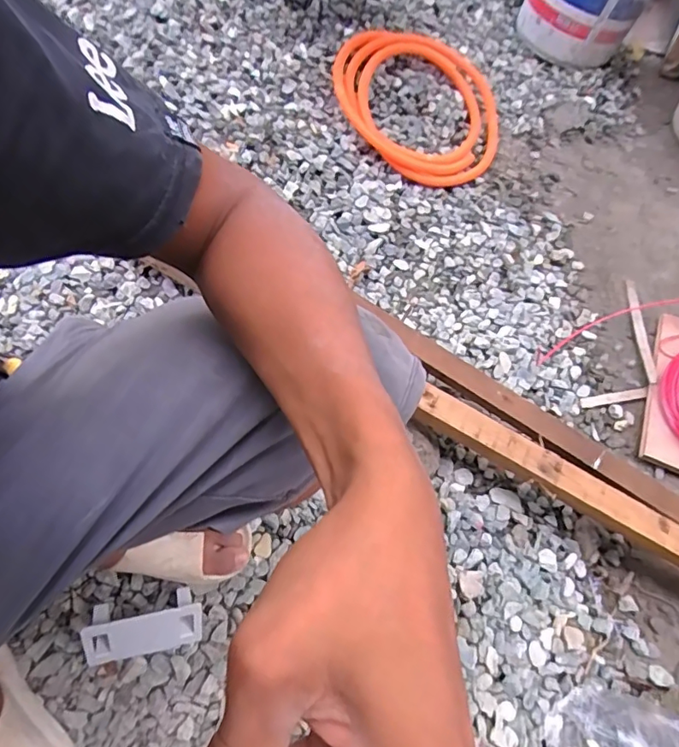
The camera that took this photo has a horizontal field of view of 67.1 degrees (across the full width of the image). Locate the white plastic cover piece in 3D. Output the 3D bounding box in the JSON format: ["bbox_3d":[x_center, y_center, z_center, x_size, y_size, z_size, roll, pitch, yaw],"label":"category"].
[{"bbox_3d":[-0.218,0.281,0.571,0.119,0.066,0.031,-4,32,-23],"label":"white plastic cover piece"}]

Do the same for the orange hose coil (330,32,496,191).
[{"bbox_3d":[0.176,-0.595,1.141,0.390,0.053,0.372,4,74,-16],"label":"orange hose coil"}]

